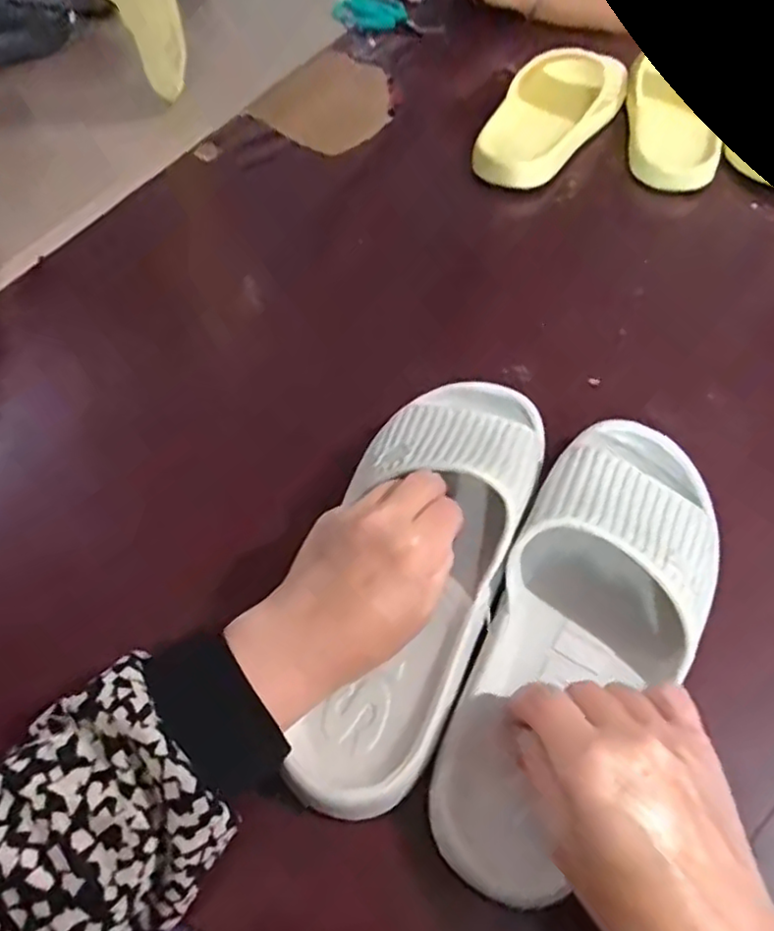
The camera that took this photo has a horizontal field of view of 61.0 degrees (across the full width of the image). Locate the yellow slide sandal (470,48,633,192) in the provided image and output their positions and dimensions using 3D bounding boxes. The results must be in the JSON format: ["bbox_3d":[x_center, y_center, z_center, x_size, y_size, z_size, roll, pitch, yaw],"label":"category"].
[{"bbox_3d":[0.162,-0.358,0.657,0.103,0.068,0.195,27,58,18],"label":"yellow slide sandal"}]

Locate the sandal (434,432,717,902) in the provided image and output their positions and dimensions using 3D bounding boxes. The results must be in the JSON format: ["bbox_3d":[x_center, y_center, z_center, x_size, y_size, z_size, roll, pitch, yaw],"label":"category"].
[{"bbox_3d":[0.107,0.076,0.345,0.105,0.064,0.273,29,63,18],"label":"sandal"}]

